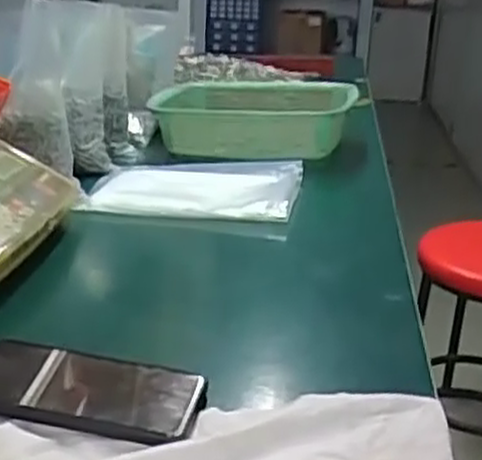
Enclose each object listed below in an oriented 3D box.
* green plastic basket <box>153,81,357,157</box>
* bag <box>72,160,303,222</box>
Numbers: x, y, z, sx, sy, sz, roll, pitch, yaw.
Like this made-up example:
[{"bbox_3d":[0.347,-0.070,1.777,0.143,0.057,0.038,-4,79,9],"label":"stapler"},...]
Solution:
[{"bbox_3d":[0.023,-0.171,1.209,0.290,0.102,0.232,7,21,11],"label":"green plastic basket"},{"bbox_3d":[-0.057,-0.049,0.991,0.254,0.043,0.186,5,20,7],"label":"bag"}]

